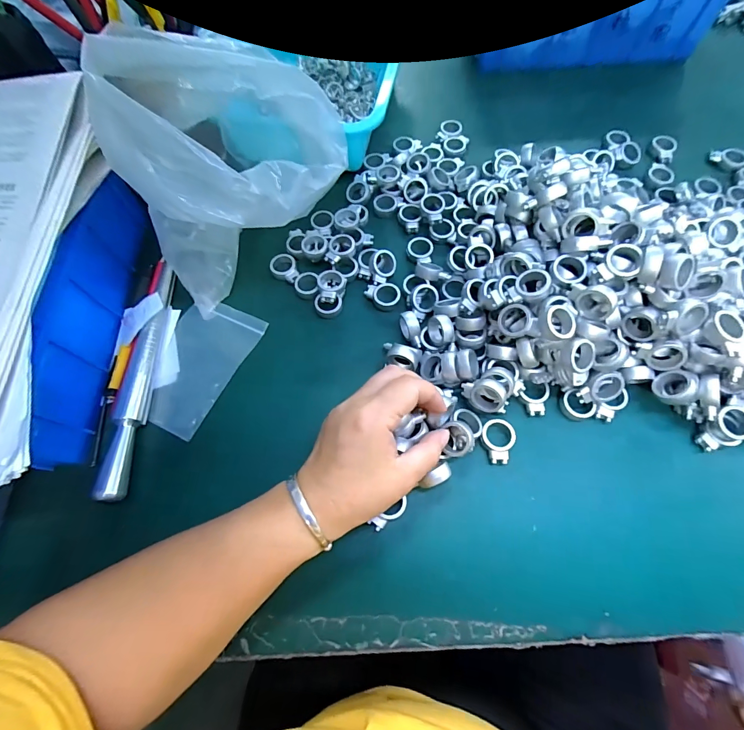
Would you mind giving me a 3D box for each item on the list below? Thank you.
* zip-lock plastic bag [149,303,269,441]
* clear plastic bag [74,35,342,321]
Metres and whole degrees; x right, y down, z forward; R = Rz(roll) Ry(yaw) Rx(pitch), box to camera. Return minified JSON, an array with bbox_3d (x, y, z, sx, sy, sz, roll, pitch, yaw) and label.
[{"bbox_3d":[-0.158,-0.002,0.341,0.075,0.007,0.122,24,70,13],"label":"zip-lock plastic bag"},{"bbox_3d":[-0.115,-0.154,0.310,0.154,0.172,0.157,11,68,8],"label":"clear plastic bag"}]

